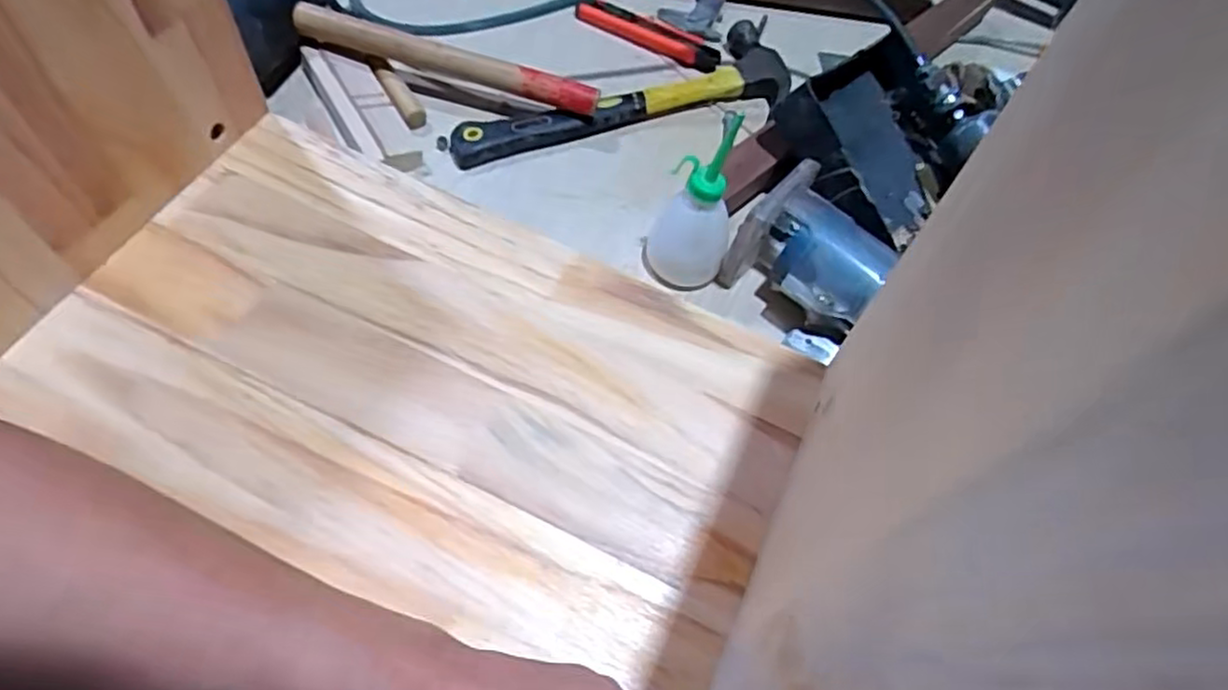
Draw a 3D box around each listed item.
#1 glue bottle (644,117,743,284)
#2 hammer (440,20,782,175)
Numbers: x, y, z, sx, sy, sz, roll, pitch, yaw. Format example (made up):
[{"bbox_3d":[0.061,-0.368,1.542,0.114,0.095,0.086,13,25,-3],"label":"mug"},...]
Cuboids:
[{"bbox_3d":[0.062,-0.101,0.529,0.062,0.122,0.061,15,60,2],"label":"glue bottle"},{"bbox_3d":[0.009,-0.237,0.658,0.333,0.031,0.093,-14,63,-14],"label":"hammer"}]

